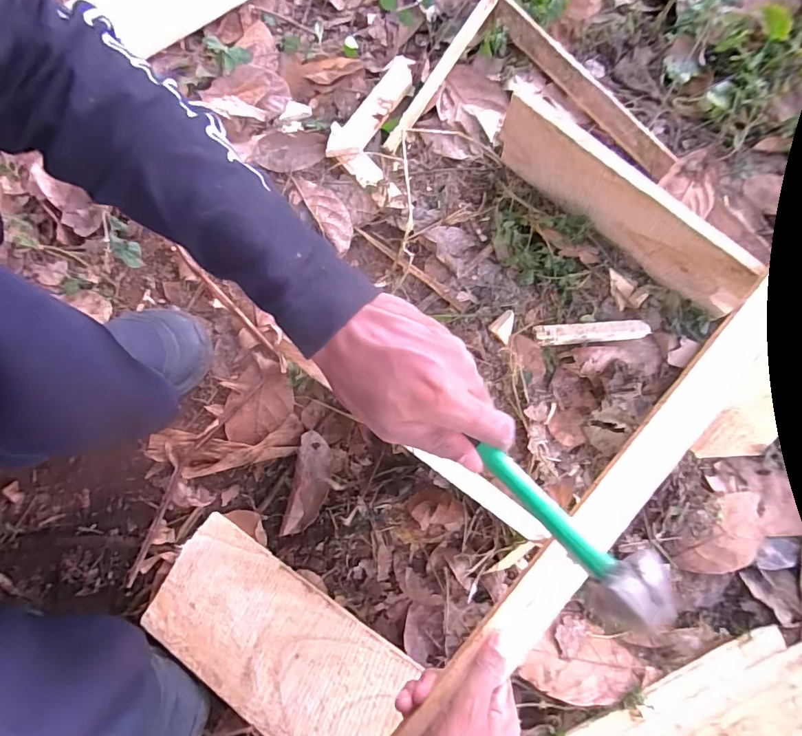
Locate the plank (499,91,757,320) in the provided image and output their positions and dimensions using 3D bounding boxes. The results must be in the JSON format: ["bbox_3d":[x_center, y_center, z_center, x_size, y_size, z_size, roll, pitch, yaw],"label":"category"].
[{"bbox_3d":[0.223,-0.165,0.468,0.295,0.121,0.019,41,81,10],"label":"plank"}]

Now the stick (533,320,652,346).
[{"bbox_3d":[0.212,-0.039,0.507,0.125,0.007,0.022,-3,94,2],"label":"stick"}]

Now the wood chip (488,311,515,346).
[{"bbox_3d":[0.117,-0.045,0.506,0.030,0.019,0.027,-41,79,-8],"label":"wood chip"}]

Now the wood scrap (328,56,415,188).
[{"bbox_3d":[-0.038,-0.325,0.574,0.079,0.014,0.191,17,78,5],"label":"wood scrap"}]

